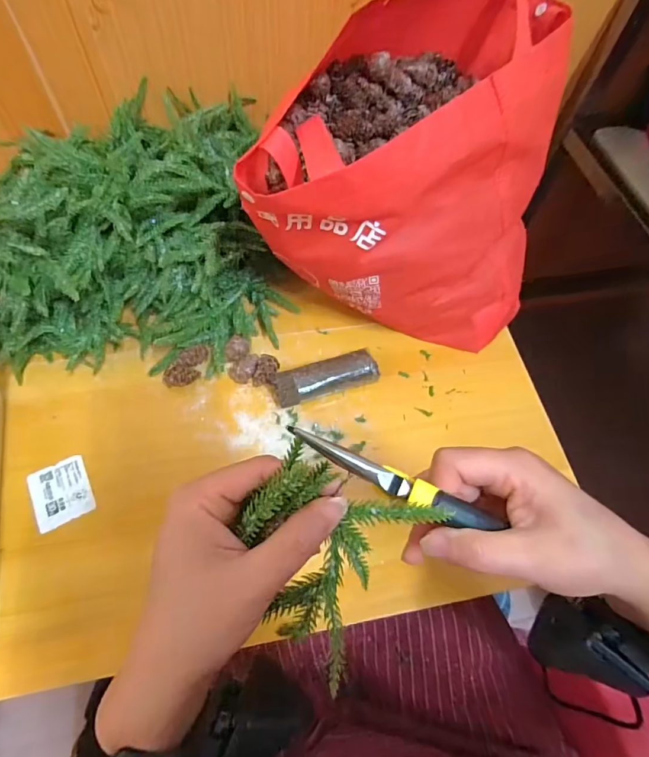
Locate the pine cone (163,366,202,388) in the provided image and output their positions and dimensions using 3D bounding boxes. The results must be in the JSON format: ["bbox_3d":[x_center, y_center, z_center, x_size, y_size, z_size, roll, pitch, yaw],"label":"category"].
[{"bbox_3d":[-0.148,-0.002,0.450,0.033,0.019,0.023,5,62,-1],"label":"pine cone"}]

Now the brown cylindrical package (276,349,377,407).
[{"bbox_3d":[0.003,-0.001,0.452,0.110,0.029,0.032,-19,65,-14],"label":"brown cylindrical package"}]

